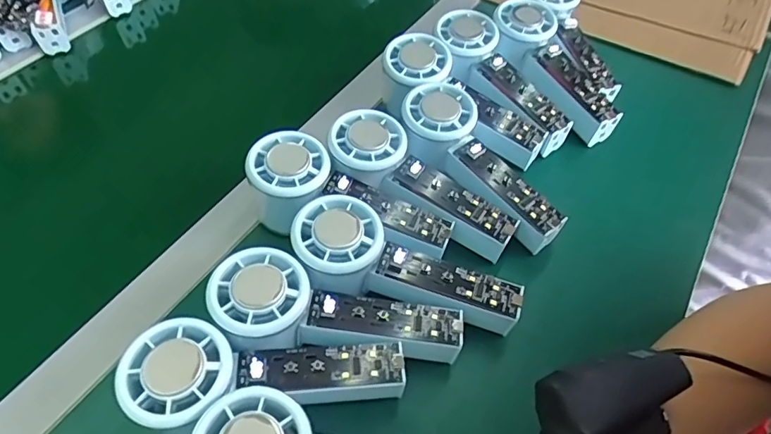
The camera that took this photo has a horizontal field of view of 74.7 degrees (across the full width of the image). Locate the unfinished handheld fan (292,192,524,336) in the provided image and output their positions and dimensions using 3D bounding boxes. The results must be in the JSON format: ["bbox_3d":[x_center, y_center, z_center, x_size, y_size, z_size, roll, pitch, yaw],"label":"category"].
[{"bbox_3d":[0.011,0.038,0.330,0.149,0.040,0.054,24,54,-1],"label":"unfinished handheld fan"}]

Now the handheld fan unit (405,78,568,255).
[{"bbox_3d":[0.068,-0.040,0.378,0.057,0.029,0.151,-37,76,-26],"label":"handheld fan unit"}]

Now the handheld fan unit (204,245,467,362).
[{"bbox_3d":[-0.029,0.061,0.306,0.149,0.028,0.055,15,51,-8],"label":"handheld fan unit"}]

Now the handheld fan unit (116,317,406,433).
[{"bbox_3d":[-0.066,0.092,0.283,0.148,0.033,0.058,5,50,-15],"label":"handheld fan unit"}]

